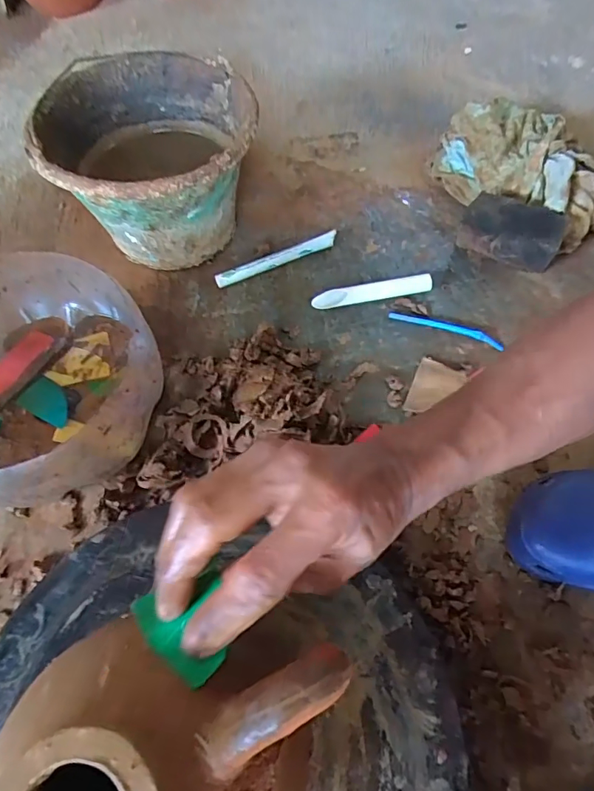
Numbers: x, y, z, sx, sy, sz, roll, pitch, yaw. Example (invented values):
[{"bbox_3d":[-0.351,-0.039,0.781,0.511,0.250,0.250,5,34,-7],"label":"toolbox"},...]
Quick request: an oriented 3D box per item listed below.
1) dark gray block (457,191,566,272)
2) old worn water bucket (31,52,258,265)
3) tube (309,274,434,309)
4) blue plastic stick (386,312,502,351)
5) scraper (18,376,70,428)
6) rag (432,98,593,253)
[{"bbox_3d":[0.281,-0.215,0.625,0.119,0.057,0.065,27,65,14],"label":"dark gray block"},{"bbox_3d":[-0.178,-0.283,0.612,0.247,0.168,0.254,0,62,1],"label":"old worn water bucket"},{"bbox_3d":[0.096,-0.134,0.606,0.150,0.024,0.020,-8,62,-3],"label":"tube"},{"bbox_3d":[0.181,-0.083,0.576,0.137,0.007,0.018,19,64,11],"label":"blue plastic stick"},{"bbox_3d":[-0.273,0.006,0.523,0.067,0.004,0.039,27,65,14],"label":"scraper"},{"bbox_3d":[0.343,-0.311,0.663,0.321,0.069,0.168,34,68,18],"label":"rag"}]

